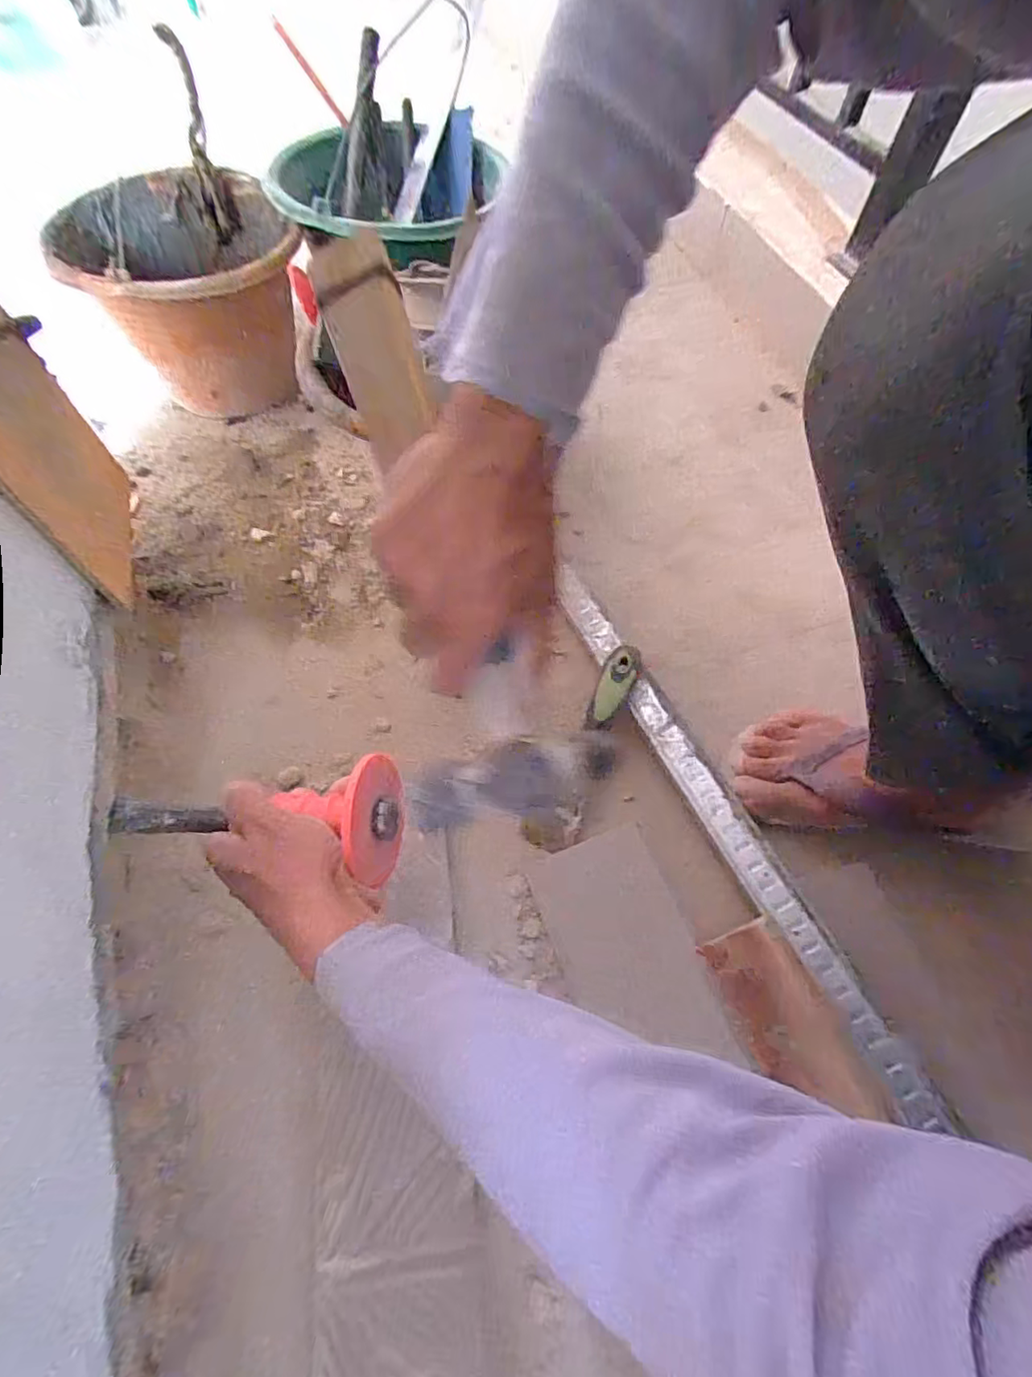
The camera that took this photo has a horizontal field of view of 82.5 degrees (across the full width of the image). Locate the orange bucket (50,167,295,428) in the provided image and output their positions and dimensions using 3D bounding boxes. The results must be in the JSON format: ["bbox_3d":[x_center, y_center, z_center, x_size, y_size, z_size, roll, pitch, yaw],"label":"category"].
[{"bbox_3d":[-0.358,-0.443,0.676,0.208,0.178,0.208,1,63,-2],"label":"orange bucket"}]

